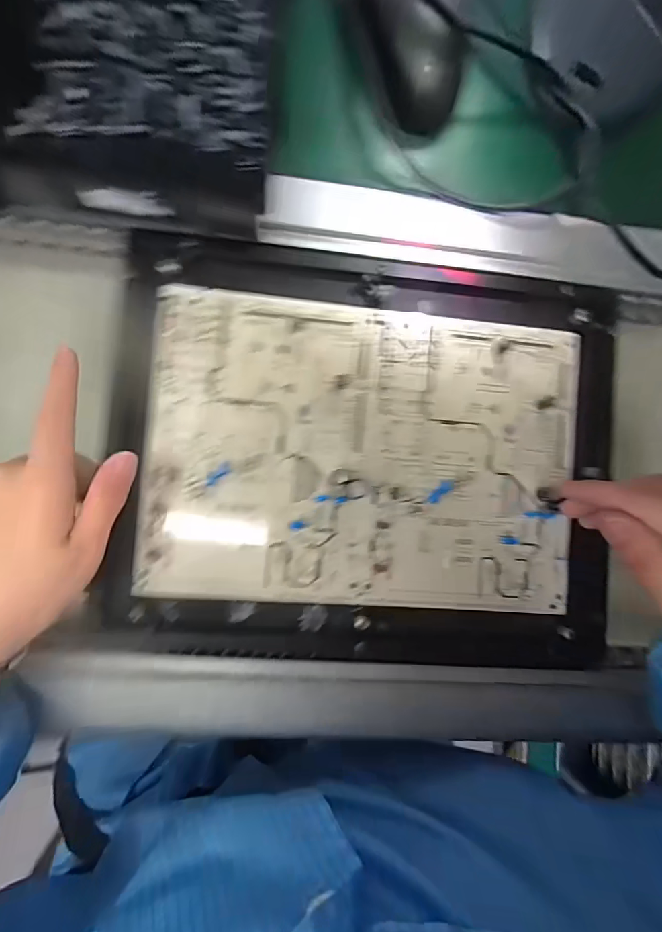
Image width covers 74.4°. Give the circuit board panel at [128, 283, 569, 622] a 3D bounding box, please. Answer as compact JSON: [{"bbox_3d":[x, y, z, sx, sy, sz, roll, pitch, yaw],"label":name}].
[{"bbox_3d":[0.026,-0.008,0.292,0.283,0.008,0.196,4,87,-6],"label":"circuit board panel"}]

